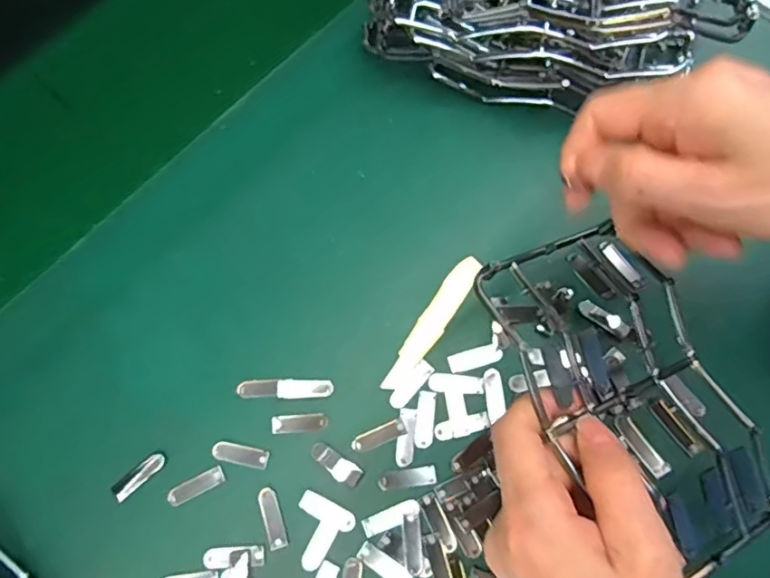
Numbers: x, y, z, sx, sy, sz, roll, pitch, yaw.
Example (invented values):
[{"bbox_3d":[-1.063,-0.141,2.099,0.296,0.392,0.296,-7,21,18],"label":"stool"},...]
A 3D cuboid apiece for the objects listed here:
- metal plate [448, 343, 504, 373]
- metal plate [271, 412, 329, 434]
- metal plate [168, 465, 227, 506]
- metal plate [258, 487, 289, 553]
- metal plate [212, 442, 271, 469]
[{"bbox_3d":[0.047,0.035,0.292,0.028,0.004,0.010,-17,74,-3],"label":"metal plate"},{"bbox_3d":[-0.043,0.067,0.284,0.028,0.004,0.009,-6,74,1],"label":"metal plate"},{"bbox_3d":[-0.092,0.097,0.278,0.027,0.004,0.009,-28,75,-6],"label":"metal plate"},{"bbox_3d":[-0.054,0.111,0.273,0.009,0.004,0.028,-19,74,-3],"label":"metal plate"},{"bbox_3d":[-0.072,0.082,0.281,0.028,0.004,0.009,11,74,5],"label":"metal plate"}]

